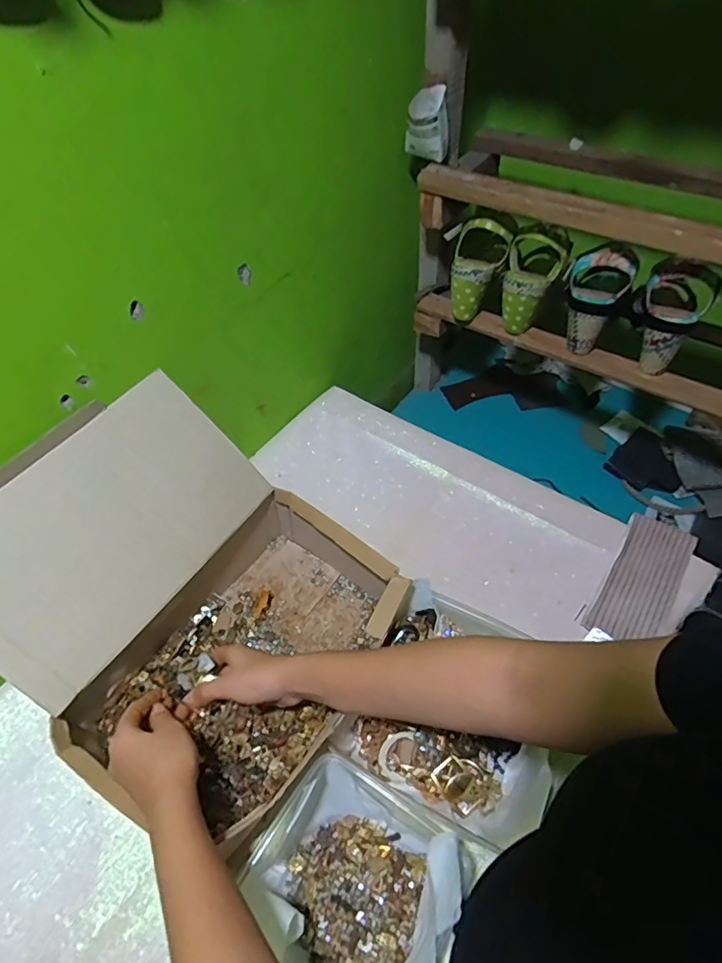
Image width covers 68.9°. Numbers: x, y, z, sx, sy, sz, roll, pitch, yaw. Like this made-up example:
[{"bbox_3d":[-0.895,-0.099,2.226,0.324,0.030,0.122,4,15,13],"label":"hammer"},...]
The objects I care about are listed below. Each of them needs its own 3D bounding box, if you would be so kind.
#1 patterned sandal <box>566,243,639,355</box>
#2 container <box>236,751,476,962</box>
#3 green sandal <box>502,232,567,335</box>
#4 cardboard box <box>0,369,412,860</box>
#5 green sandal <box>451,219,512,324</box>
[{"bbox_3d":[0.319,-0.251,0.723,0.080,0.127,0.088,18,53,16],"label":"patterned sandal"},{"bbox_3d":[-0.006,0.334,0.441,0.162,0.093,0.147,35,61,25],"label":"container"},{"bbox_3d":[0.244,-0.289,0.759,0.075,0.125,0.081,14,52,13],"label":"green sandal"},{"bbox_3d":[-0.171,0.119,0.539,0.351,0.225,0.322,29,58,22],"label":"cardboard box"},{"bbox_3d":[0.163,-0.312,0.782,0.079,0.139,0.065,26,29,20],"label":"green sandal"}]

